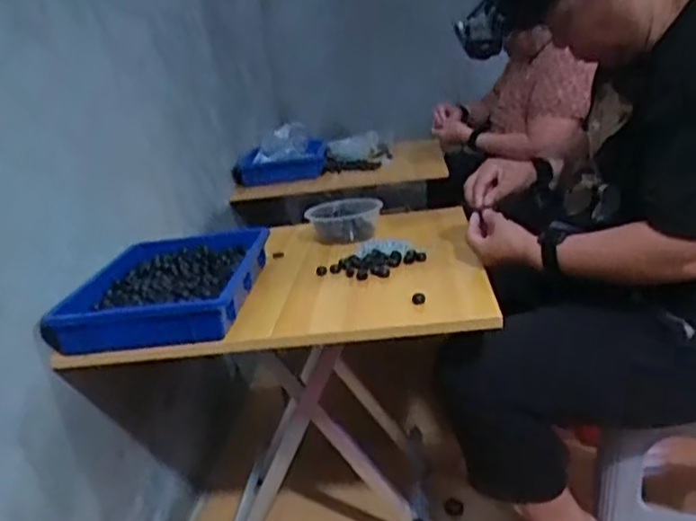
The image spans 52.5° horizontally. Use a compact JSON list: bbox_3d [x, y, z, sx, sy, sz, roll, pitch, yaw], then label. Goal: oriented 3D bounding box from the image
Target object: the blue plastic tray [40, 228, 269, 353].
[{"bbox_3d":[-0.270,0.036,1.102,0.243,0.065,0.383,-6,17,6],"label":"blue plastic tray"}]

